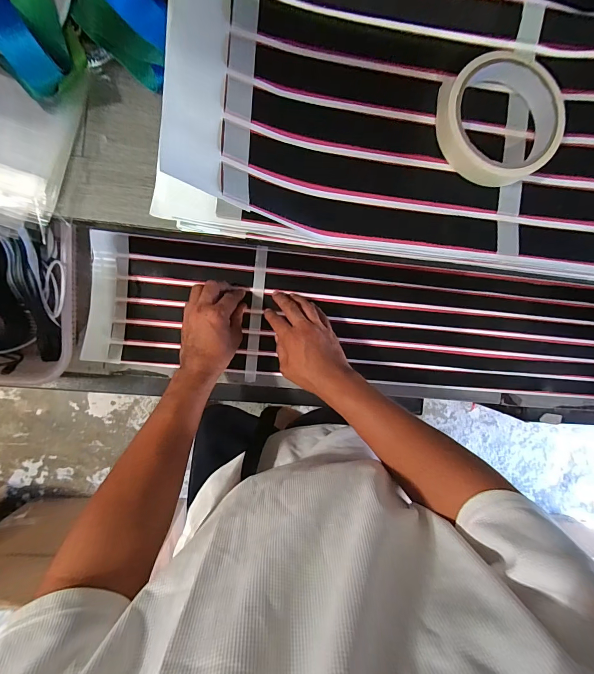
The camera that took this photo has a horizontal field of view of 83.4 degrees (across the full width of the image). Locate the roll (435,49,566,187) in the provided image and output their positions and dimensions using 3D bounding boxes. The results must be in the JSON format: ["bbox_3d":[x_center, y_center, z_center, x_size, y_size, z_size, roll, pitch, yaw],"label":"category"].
[{"bbox_3d":[0.163,-0.170,0.259,0.103,0.026,0.093,-27,94,-5],"label":"roll"}]

